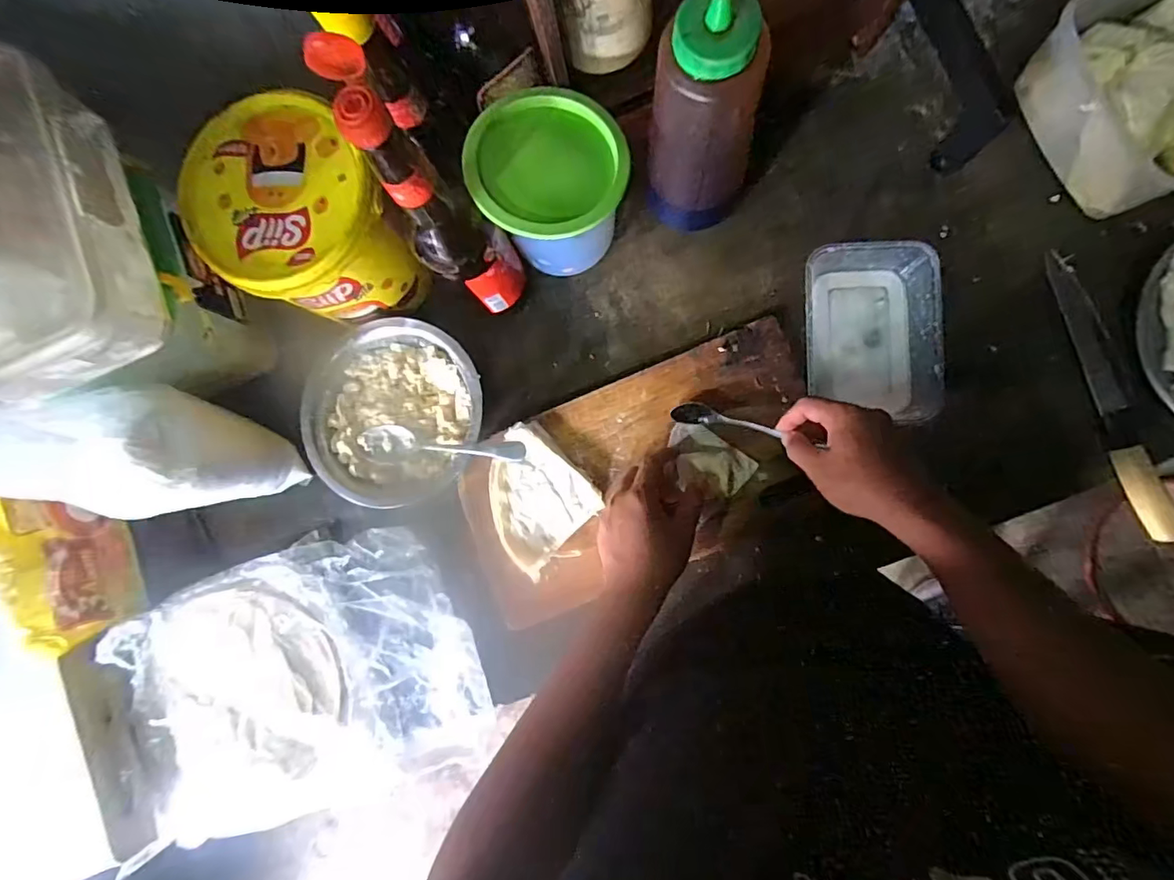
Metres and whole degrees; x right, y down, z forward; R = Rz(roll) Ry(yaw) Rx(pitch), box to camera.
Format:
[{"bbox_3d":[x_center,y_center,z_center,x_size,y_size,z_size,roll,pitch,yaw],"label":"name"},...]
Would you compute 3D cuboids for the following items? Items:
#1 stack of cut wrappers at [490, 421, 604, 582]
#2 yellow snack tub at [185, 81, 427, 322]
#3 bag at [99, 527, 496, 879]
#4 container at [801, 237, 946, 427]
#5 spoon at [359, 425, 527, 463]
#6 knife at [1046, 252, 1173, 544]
[{"bbox_3d":[-0.054,0.059,0.528,0.106,0.020,0.120,-44,84,-1],"label":"stack of cut wrappers"},{"bbox_3d":[-0.255,-0.194,0.504,0.139,0.143,0.151,0,85,4],"label":"yellow snack tub"},{"bbox_3d":[-0.297,0.249,0.545,0.355,0.044,0.258,-25,84,2],"label":"bag"},{"bbox_3d":[0.271,-0.103,0.513,0.121,0.038,0.164,-3,85,4],"label":"container"},{"bbox_3d":[-0.146,0.003,0.526,0.179,0.024,0.029,3,85,19],"label":"spoon"},{"bbox_3d":[0.490,-0.044,0.500,0.029,0.022,0.276,-16,84,2],"label":"knife"}]

